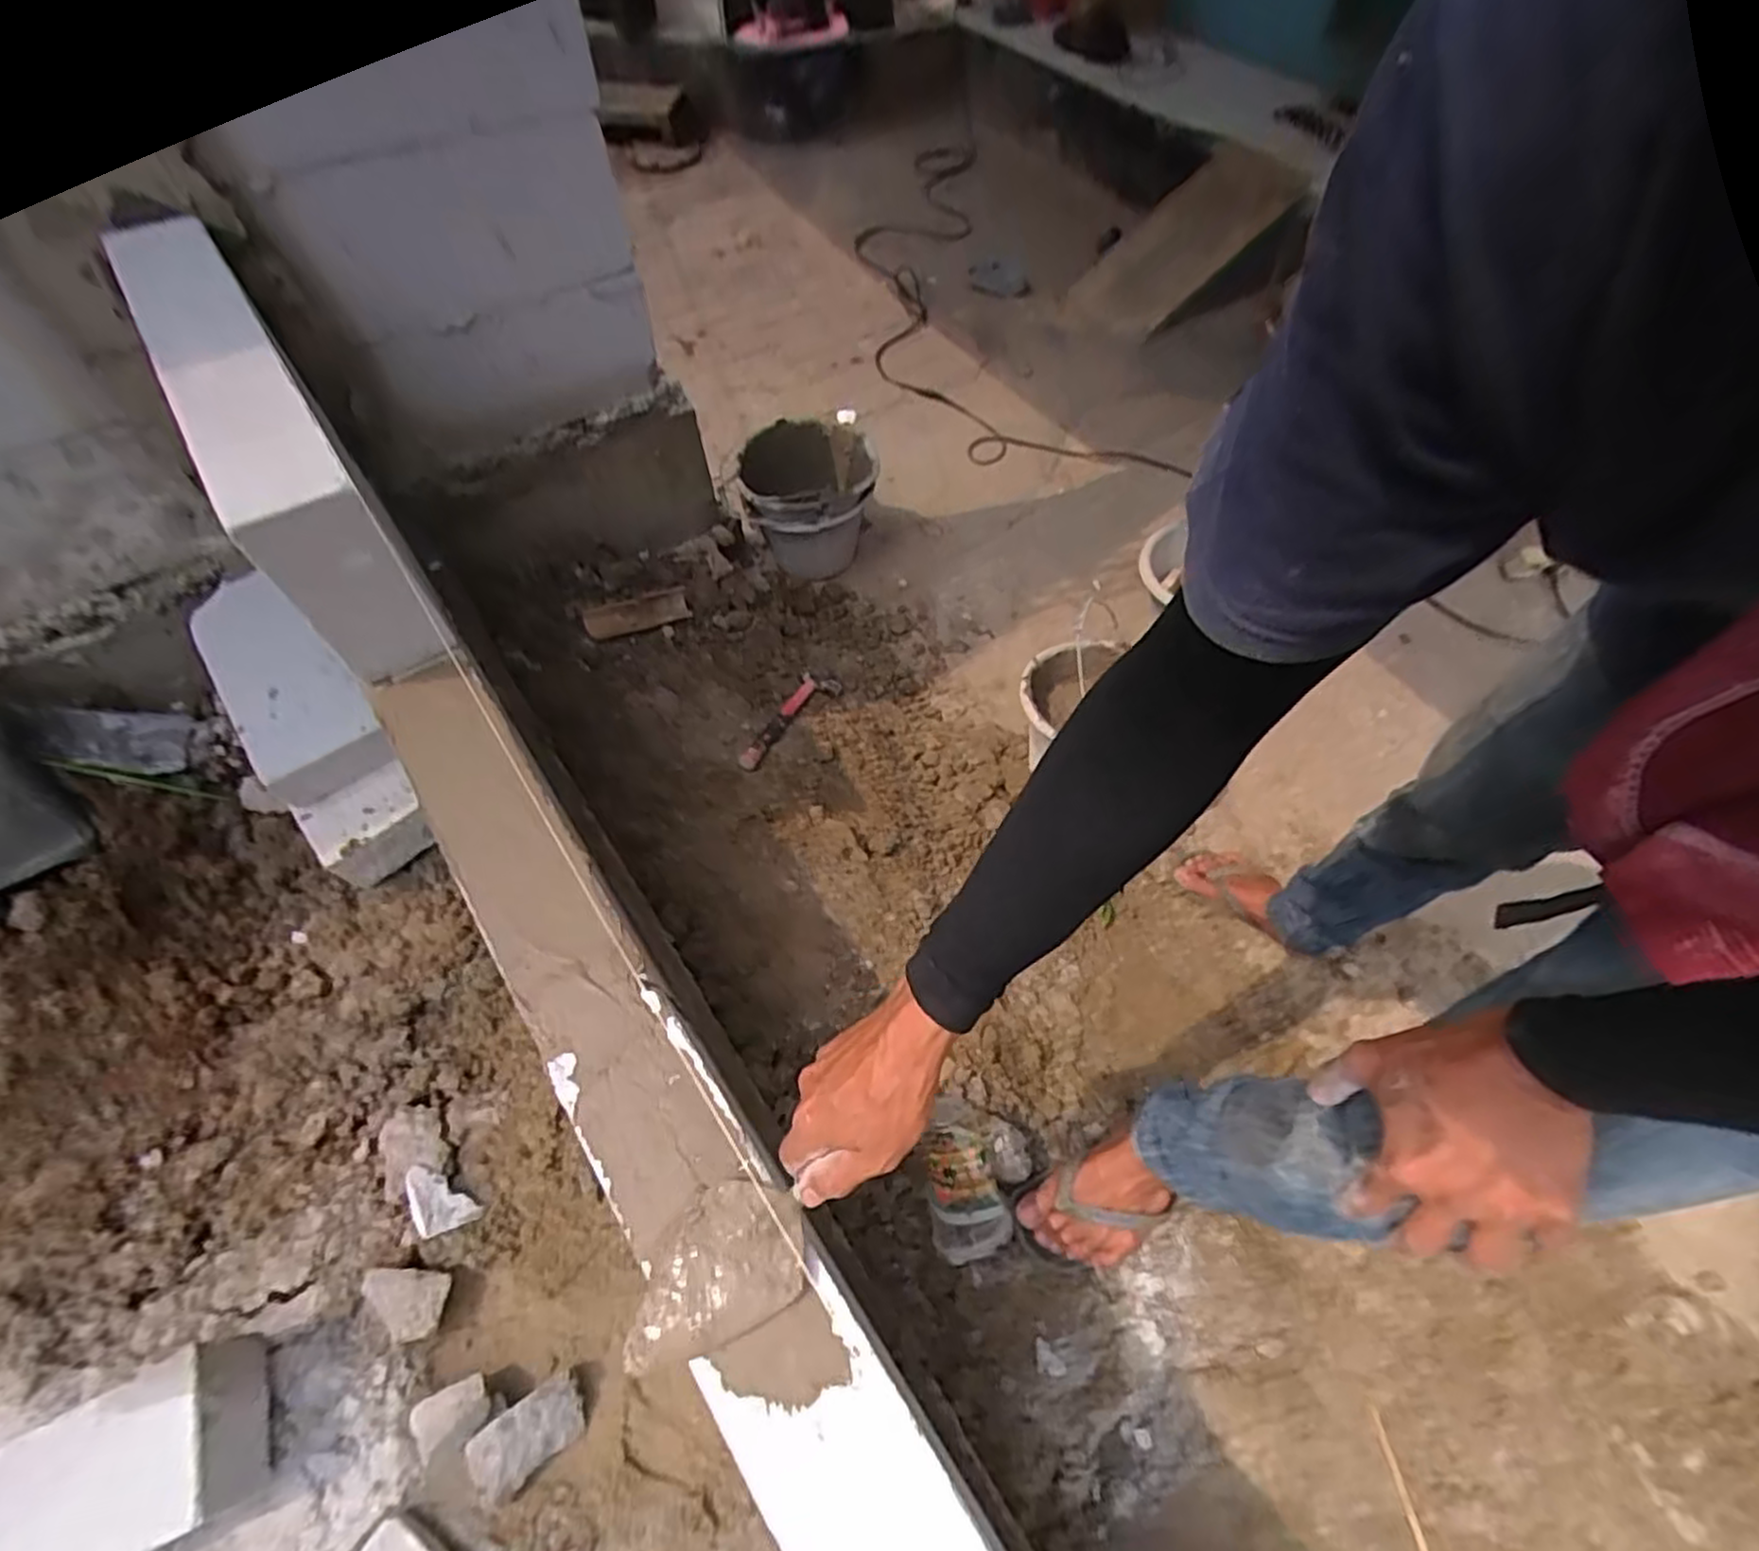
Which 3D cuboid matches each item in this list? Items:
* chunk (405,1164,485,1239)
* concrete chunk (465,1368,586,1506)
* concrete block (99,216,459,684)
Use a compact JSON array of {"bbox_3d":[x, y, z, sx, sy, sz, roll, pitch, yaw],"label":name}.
[{"bbox_3d":[-0.436,0.419,0.721,0.075,0.023,0.044,30,62,16],"label":"chunk"},{"bbox_3d":[-0.299,0.563,0.631,0.087,0.042,0.056,-30,63,-19],"label":"concrete chunk"},{"bbox_3d":[-0.607,-0.337,0.746,0.100,0.208,0.505,-32,64,-20],"label":"concrete block"}]

